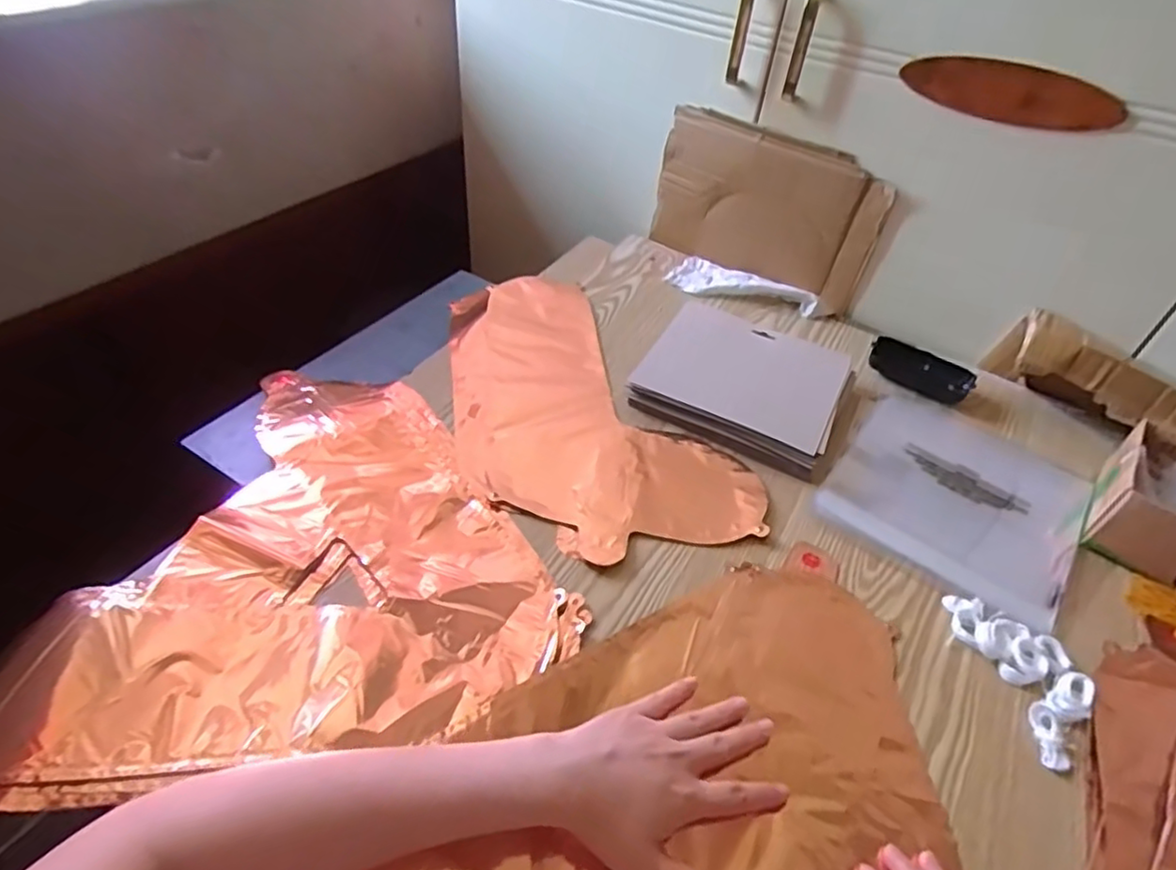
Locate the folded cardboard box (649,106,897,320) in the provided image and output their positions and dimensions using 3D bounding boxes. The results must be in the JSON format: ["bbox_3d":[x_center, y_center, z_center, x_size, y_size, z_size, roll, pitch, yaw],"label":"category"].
[{"bbox_3d":[0.206,-0.268,0.783,0.273,0.181,0.034,29,48,22],"label":"folded cardboard box"}]

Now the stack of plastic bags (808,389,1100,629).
[{"bbox_3d":[0.353,0.054,0.615,0.205,0.011,0.225,32,49,24],"label":"stack of plastic bags"}]

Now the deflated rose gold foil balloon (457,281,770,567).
[{"bbox_3d":[-0.032,-0.035,0.650,0.219,0.009,0.420,-18,49,-24],"label":"deflated rose gold foil balloon"}]

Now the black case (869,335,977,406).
[{"bbox_3d":[0.371,-0.070,0.720,0.109,0.030,0.045,24,46,17],"label":"black case"}]

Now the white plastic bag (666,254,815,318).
[{"bbox_3d":[0.190,-0.184,0.812,0.180,0.025,0.070,29,48,22],"label":"white plastic bag"}]

